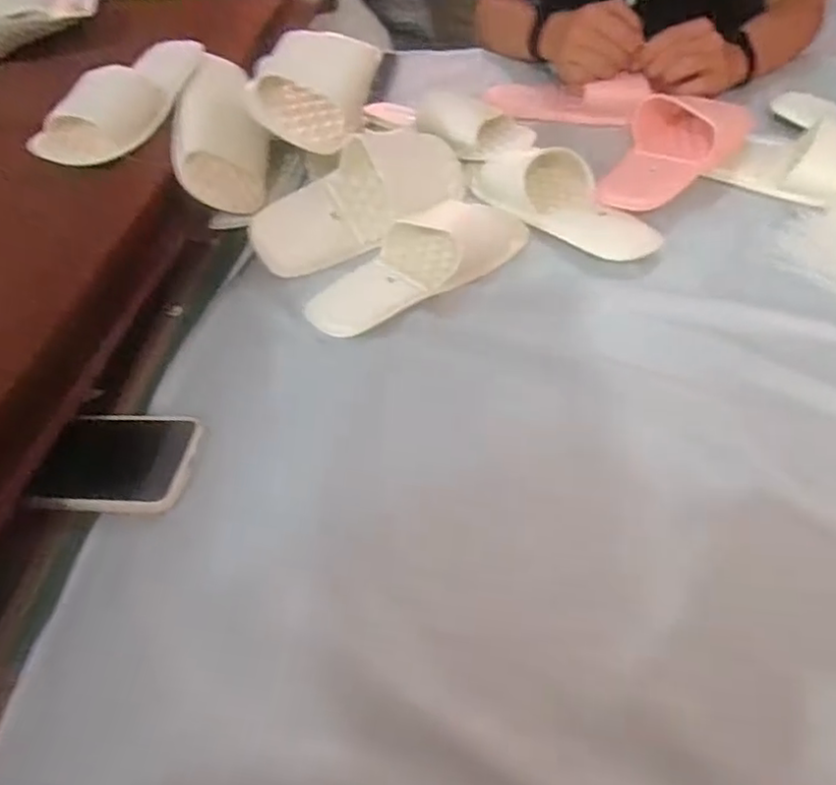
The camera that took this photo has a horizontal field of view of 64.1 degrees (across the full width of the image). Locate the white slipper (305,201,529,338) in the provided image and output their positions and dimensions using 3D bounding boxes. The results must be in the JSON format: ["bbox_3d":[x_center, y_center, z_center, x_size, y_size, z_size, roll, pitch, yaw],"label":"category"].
[{"bbox_3d":[-0.002,-0.124,0.608,0.220,0.042,0.088,-31,53,-20],"label":"white slipper"}]

